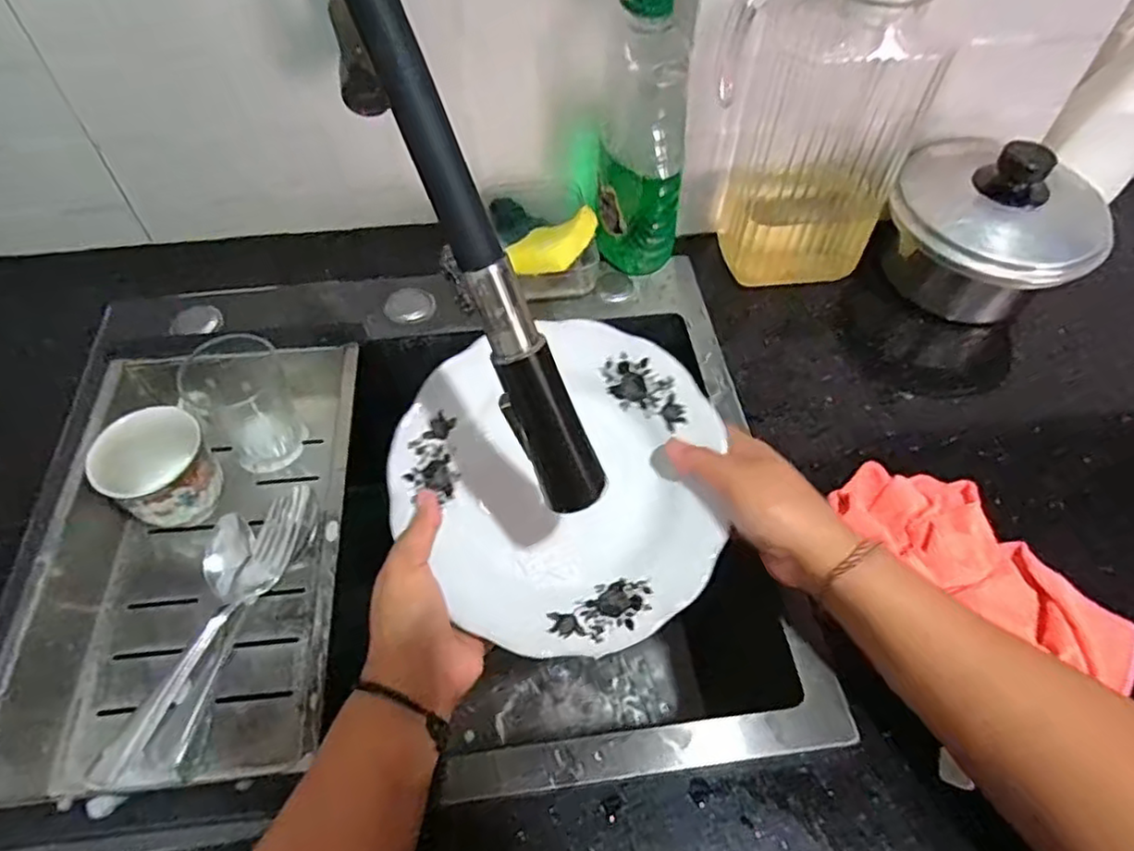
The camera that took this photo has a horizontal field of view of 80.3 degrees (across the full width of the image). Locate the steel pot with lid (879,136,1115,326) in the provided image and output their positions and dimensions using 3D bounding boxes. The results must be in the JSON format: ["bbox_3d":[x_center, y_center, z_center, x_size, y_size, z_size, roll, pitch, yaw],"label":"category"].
[{"bbox_3d":[0.355,-0.159,0.569,0.149,0.131,0.134,38,62,23],"label":"steel pot with lid"}]

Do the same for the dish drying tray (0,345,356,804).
[{"bbox_3d":[-0.255,0.084,0.482,0.189,0.060,0.310,-5,56,-4],"label":"dish drying tray"}]

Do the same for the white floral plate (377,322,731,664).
[{"bbox_3d":[0.001,0.035,0.435,0.199,0.038,0.201,0,76,-1],"label":"white floral plate"}]

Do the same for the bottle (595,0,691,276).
[{"bbox_3d":[0.063,-0.238,0.546,0.067,0.210,0.084,3,54,1],"label":"bottle"}]

